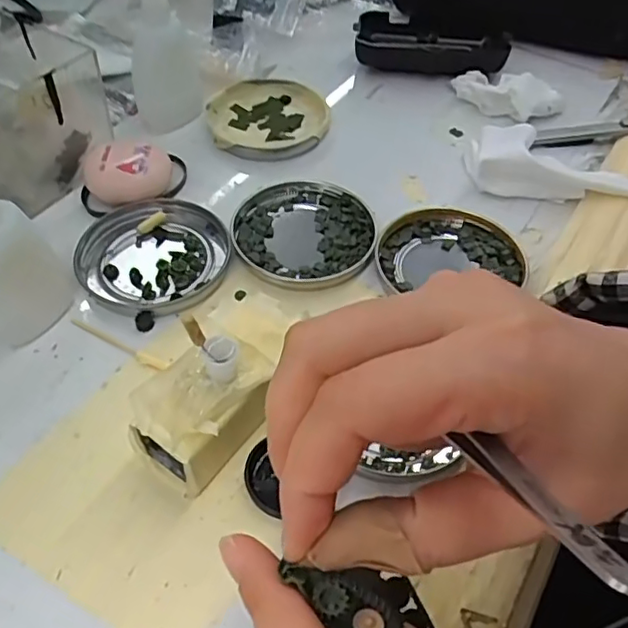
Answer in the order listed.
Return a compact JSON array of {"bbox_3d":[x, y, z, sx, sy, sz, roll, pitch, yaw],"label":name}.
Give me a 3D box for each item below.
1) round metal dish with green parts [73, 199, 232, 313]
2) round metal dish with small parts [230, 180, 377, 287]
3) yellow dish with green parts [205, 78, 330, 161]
[{"bbox_3d":[-0.086,-0.033,0.331,0.074,0.009,0.073,0,51,0],"label":"round metal dish with green parts"},{"bbox_3d":[-0.006,-0.046,0.344,0.076,0.007,0.079,0,51,0],"label":"round metal dish with small parts"},{"bbox_3d":[-0.031,-0.131,0.410,0.077,0.009,0.077,0,51,0],"label":"yellow dish with green parts"}]

